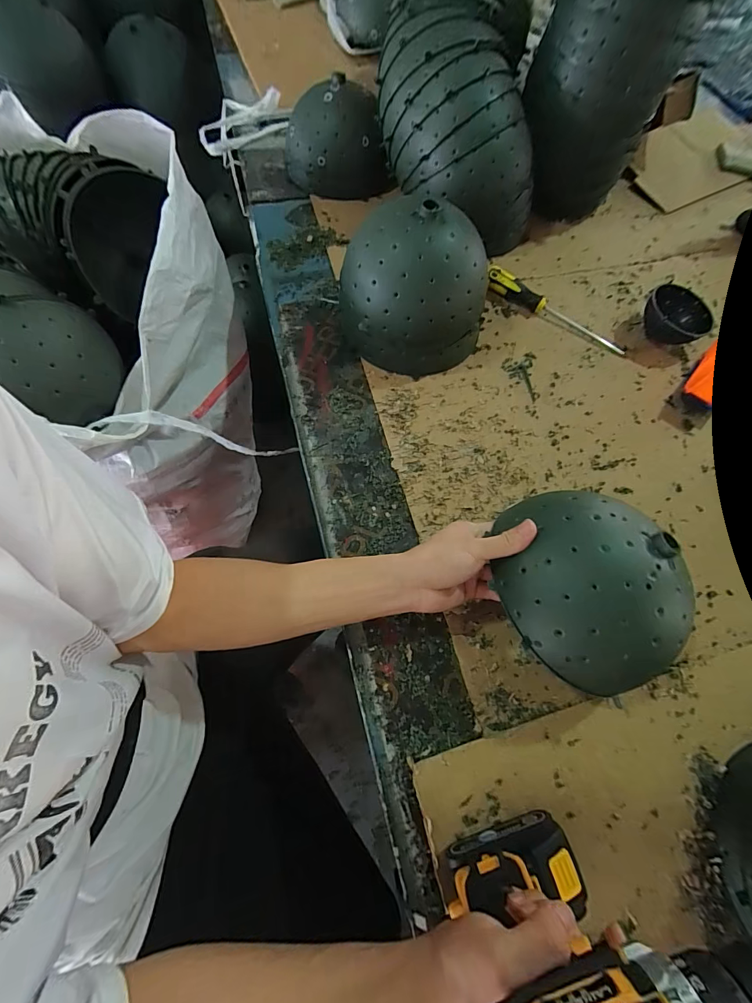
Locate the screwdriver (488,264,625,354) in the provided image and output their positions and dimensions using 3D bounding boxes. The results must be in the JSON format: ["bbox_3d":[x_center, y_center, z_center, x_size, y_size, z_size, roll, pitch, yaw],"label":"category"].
[{"bbox_3d":[0.289,-0.309,0.627,0.243,0.040,0.025,28,69,9],"label":"screwdriver"}]

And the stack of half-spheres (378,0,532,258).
[{"bbox_3d":[0.132,-0.615,0.600,0.245,0.256,0.266,-1,67,-4],"label":"stack of half-spheres"}]

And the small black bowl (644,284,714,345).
[{"bbox_3d":[0.477,-0.293,0.627,0.100,0.046,0.082,41,72,14],"label":"small black bowl"}]

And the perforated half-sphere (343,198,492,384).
[{"bbox_3d":[0.048,-0.286,0.538,0.174,0.163,0.161,-21,70,-11],"label":"perforated half-sphere"}]

